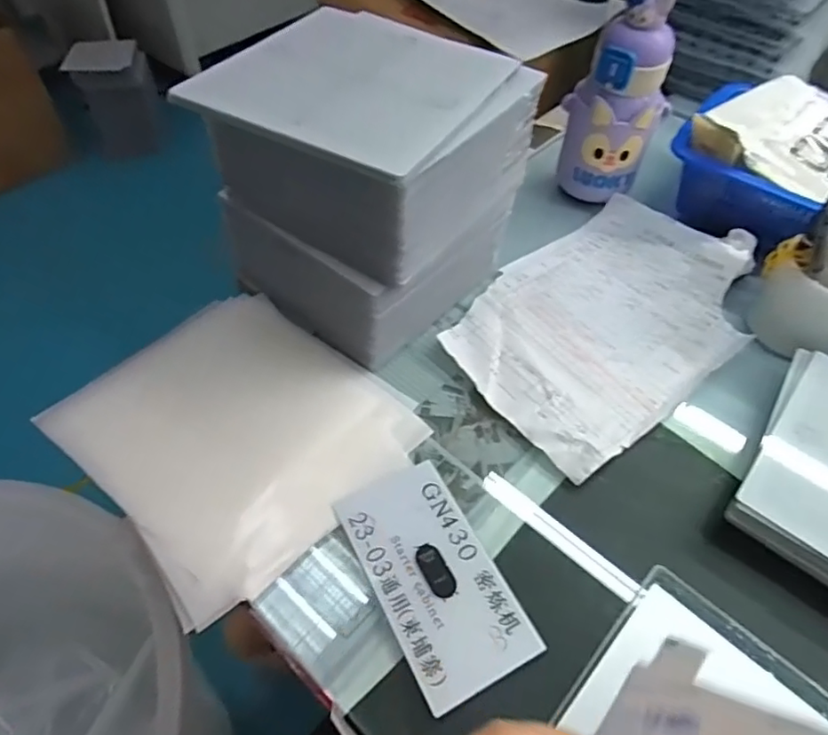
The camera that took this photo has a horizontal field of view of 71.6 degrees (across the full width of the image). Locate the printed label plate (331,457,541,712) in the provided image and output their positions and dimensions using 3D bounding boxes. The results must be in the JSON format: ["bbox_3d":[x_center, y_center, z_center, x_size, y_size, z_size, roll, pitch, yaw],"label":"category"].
[{"bbox_3d":[0.012,0.137,0.385,0.080,0.004,0.148,-22,56,-18],"label":"printed label plate"}]

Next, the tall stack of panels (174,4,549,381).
[{"bbox_3d":[-0.034,-0.147,0.482,0.182,0.193,0.187,31,57,20],"label":"tall stack of panels"}]

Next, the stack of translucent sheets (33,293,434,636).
[{"bbox_3d":[-0.138,0.039,0.448,0.234,0.010,0.212,39,60,25],"label":"stack of translucent sheets"}]

